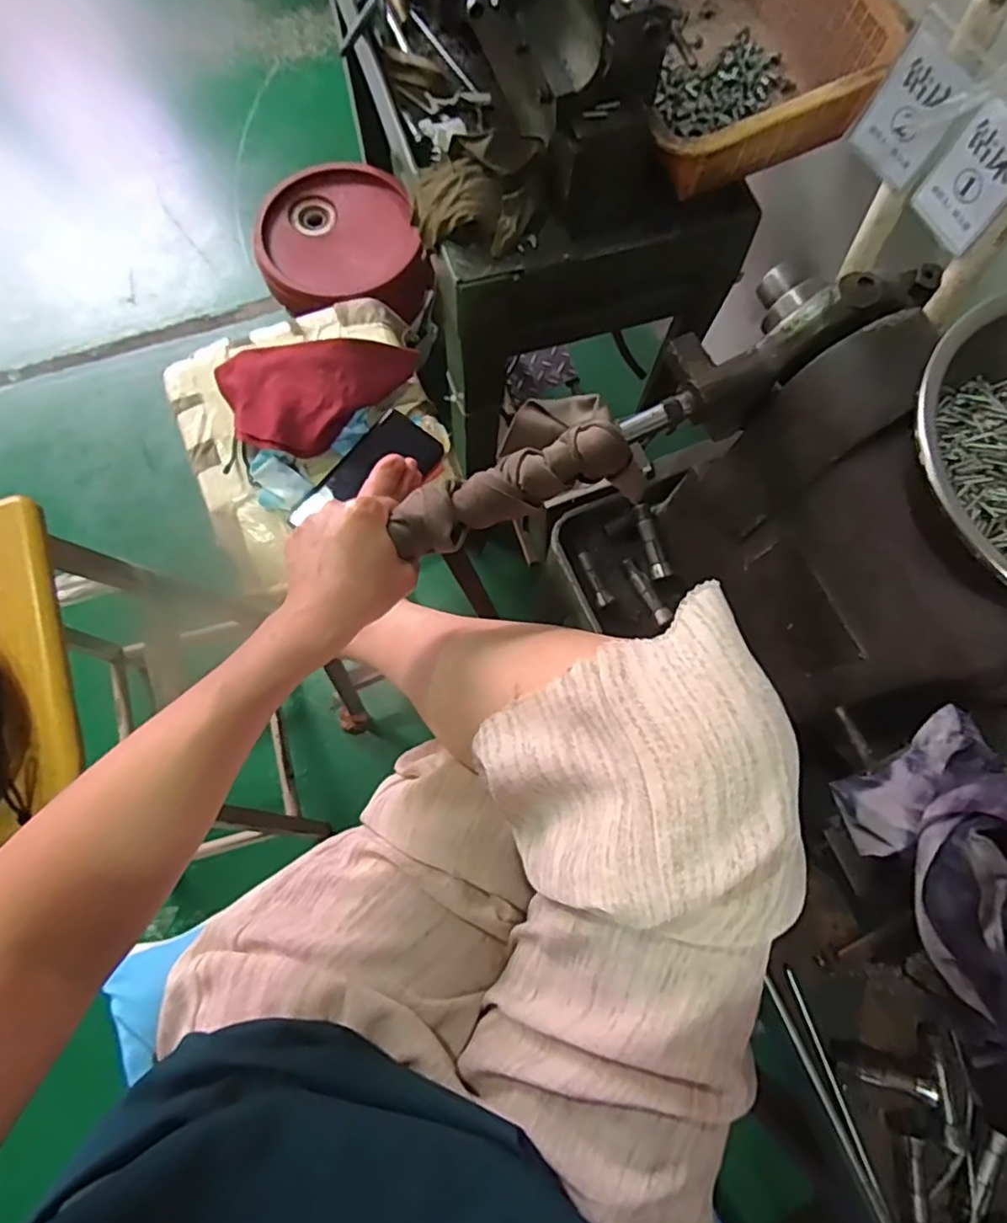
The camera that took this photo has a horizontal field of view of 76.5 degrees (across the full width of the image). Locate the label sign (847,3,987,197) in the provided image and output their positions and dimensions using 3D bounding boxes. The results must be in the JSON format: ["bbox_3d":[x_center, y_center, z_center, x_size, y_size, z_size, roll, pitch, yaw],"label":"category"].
[{"bbox_3d":[0.302,-0.369,0.470,0.061,0.095,0.008,45,73,9],"label":"label sign"}]

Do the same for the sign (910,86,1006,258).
[{"bbox_3d":[0.334,-0.310,0.452,0.010,0.101,0.063,-28,74,-6],"label":"sign"}]

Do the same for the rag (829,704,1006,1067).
[{"bbox_3d":[0.261,0.145,0.345,0.086,0.066,0.170,-16,74,-5],"label":"rag"}]

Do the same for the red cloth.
[{"bbox_3d":[-0.184,-0.231,0.657,0.190,0.042,0.127,-26,76,-8],"label":"red cloth"}]

